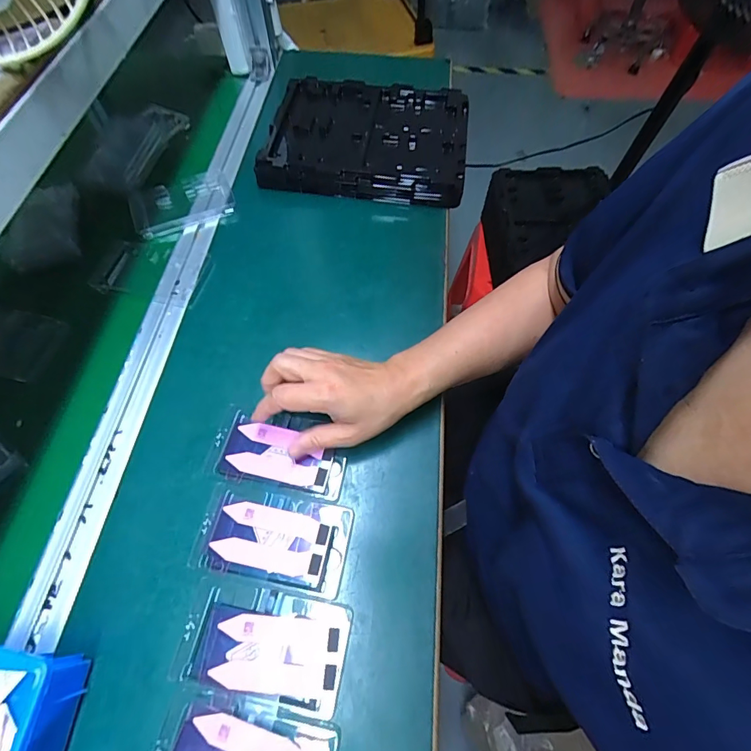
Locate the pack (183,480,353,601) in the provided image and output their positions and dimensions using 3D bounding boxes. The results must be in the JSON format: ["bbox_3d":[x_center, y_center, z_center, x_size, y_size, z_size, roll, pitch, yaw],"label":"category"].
[{"bbox_3d":[-0.088,0.140,0.358,0.129,0.008,0.072,10,62,3],"label":"pack"}]

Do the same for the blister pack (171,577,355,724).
[{"bbox_3d":[-0.088,0.209,0.323,0.129,0.005,0.074,9,62,3],"label":"blister pack"}]

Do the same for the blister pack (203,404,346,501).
[{"bbox_3d":[-0.091,0.070,0.392,0.126,0.014,0.071,10,62,3],"label":"blister pack"}]

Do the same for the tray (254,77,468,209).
[{"bbox_3d":[-0.012,-0.343,0.602,0.281,0.043,0.216,8,62,2],"label":"tray"}]

